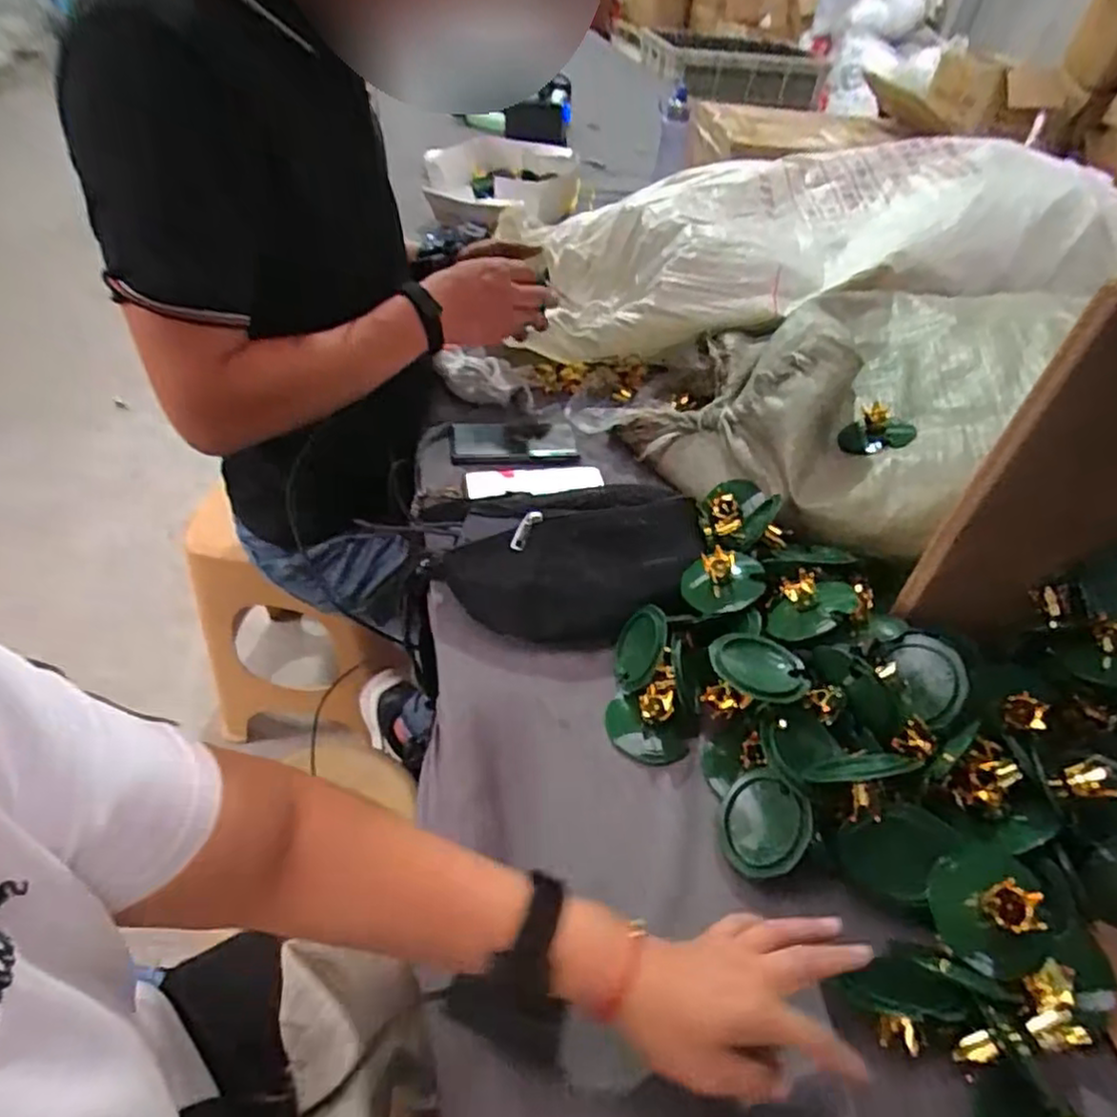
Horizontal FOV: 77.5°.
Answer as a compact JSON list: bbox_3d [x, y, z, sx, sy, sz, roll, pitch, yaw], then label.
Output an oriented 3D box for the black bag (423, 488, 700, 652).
[{"bbox_3d":[0.014,0.004,0.667,0.261,0.077,0.152,-6,45,-12],"label":"black bag"}]

